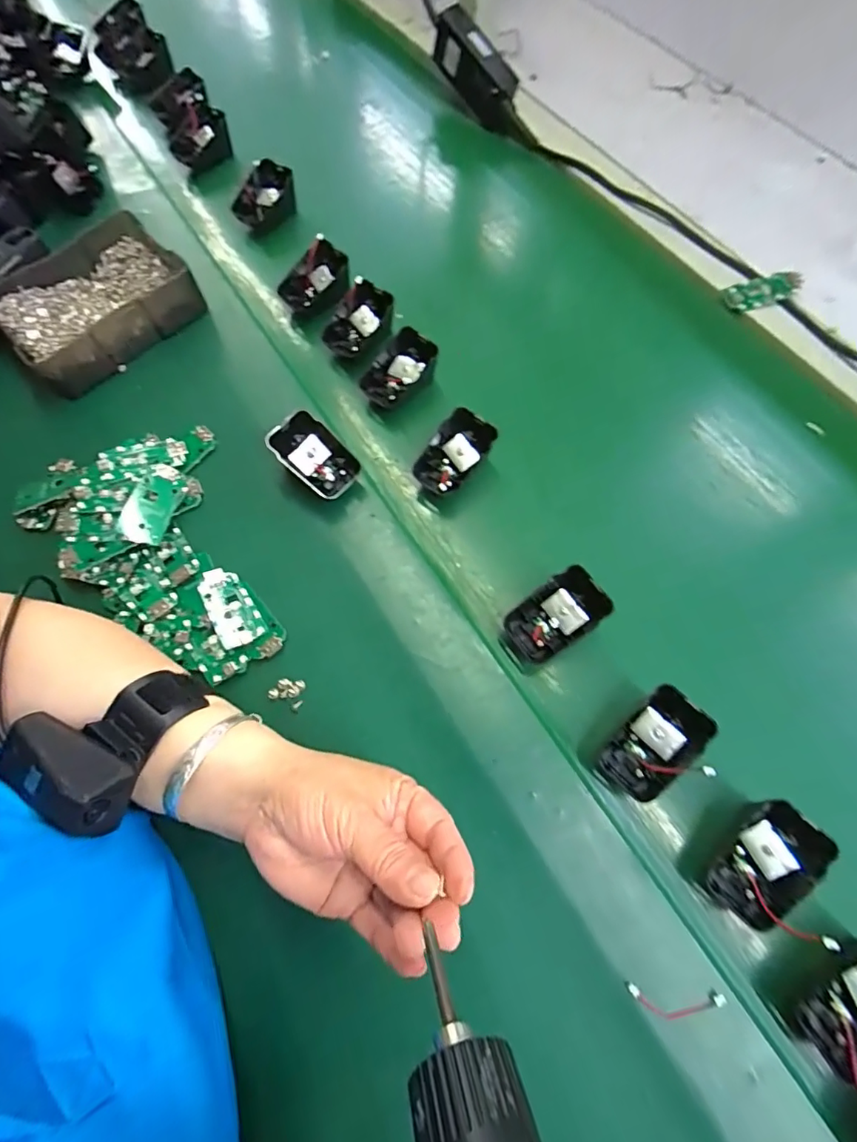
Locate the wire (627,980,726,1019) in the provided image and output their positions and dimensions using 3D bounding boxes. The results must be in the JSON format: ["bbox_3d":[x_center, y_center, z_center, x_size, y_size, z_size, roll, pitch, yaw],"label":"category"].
[{"bbox_3d":[0.139,0.242,0.285,0.054,0.004,0.015,3,70,6],"label":"wire"}]

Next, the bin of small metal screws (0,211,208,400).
[{"bbox_3d":[-0.306,-0.247,0.470,0.157,0.040,0.124,-40,71,-10],"label":"bin of small metal screws"}]

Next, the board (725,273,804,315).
[{"bbox_3d":[0.329,-0.273,0.501,0.065,0.006,0.028,-9,99,16],"label":"board"}]

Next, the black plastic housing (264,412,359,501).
[{"bbox_3d":[-0.090,-0.090,0.402,0.069,0.020,0.044,44,81,-14],"label":"black plastic housing"}]

